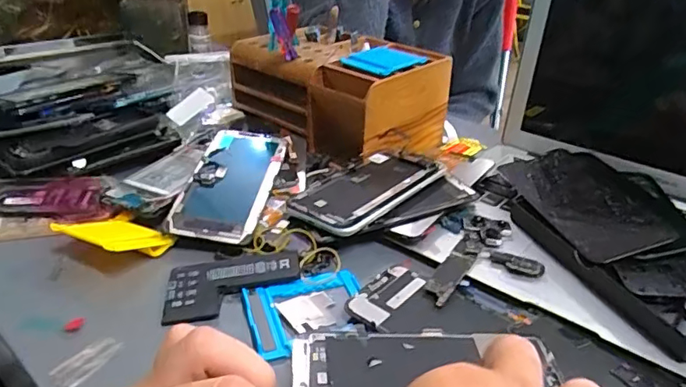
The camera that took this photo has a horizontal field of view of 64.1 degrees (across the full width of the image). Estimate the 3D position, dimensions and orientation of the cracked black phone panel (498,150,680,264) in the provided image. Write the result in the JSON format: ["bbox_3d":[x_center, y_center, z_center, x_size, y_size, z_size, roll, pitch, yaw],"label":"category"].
[{"bbox_3d":[0.199,0.003,0.451,0.079,0.008,0.147,-18,33,-3],"label":"cracked black phone panel"}]

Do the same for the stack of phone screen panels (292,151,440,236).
[{"bbox_3d":[0.019,-0.006,0.482,0.073,0.009,0.134,24,40,36],"label":"stack of phone screen panels"}]

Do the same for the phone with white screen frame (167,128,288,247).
[{"bbox_3d":[-0.099,-0.014,0.493,0.071,0.010,0.151,5,40,6],"label":"phone with white screen frame"}]

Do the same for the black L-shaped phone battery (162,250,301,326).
[{"bbox_3d":[-0.080,0.065,0.399,0.096,0.006,0.052,-9,42,-9],"label":"black L-shaped phone battery"}]

